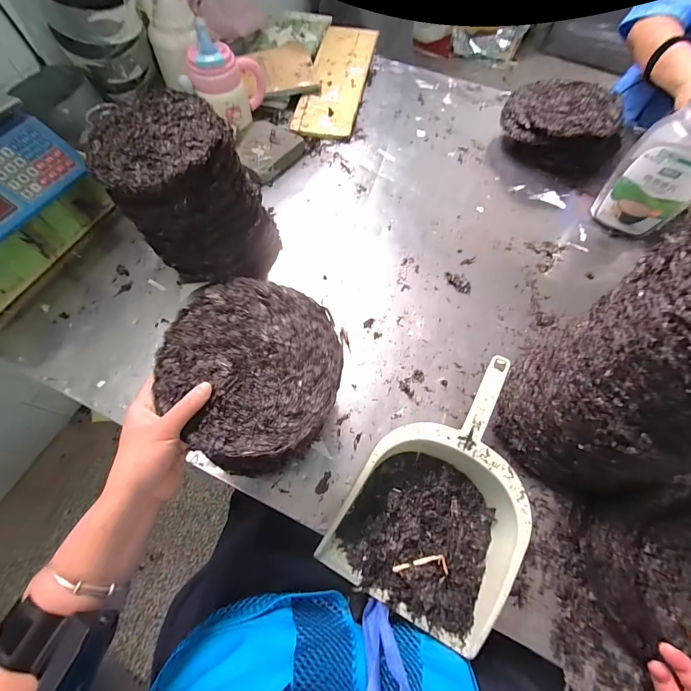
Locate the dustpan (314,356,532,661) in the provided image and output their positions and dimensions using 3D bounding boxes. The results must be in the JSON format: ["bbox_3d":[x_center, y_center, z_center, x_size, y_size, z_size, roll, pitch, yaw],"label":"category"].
[{"bbox_3d":[0.138,0.181,0.455,0.212,0.095,0.341,27,67,12],"label":"dustpan"}]

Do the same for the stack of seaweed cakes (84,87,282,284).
[{"bbox_3d":[-0.251,-0.249,0.576,0.214,0.223,0.209,-19,66,-9],"label":"stack of seaweed cakes"}]

